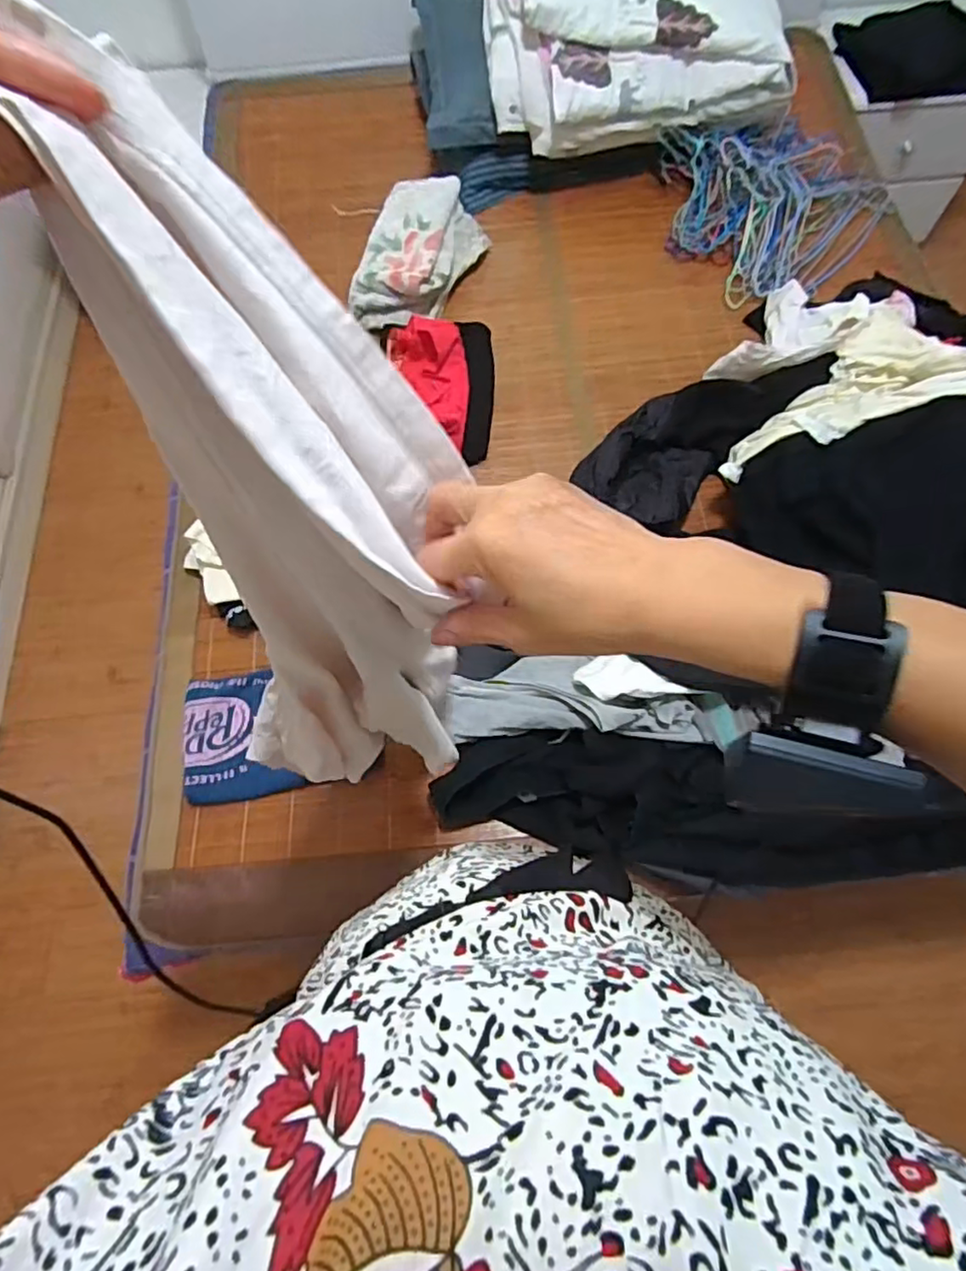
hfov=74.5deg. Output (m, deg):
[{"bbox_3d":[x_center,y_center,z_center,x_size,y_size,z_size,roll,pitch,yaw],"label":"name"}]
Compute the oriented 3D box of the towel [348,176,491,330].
[{"bbox_3d":[-0.122,-0.755,1.274,0.218,0.095,0.342,11,69,6],"label":"towel"}]

